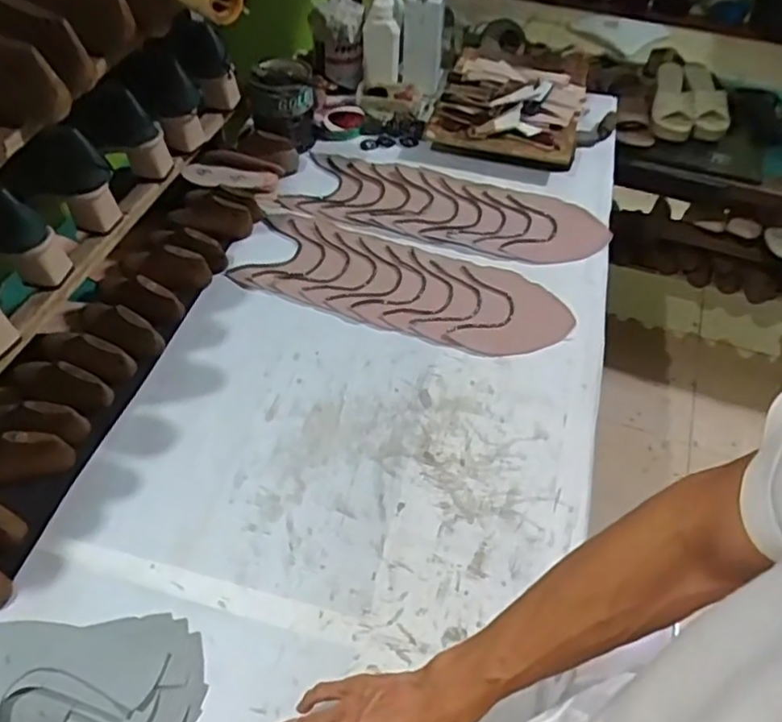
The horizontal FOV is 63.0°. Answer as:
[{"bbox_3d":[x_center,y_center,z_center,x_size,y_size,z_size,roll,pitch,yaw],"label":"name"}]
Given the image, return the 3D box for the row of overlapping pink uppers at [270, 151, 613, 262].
[{"bbox_3d":[0.088,-0.252,1.049,0.500,0.009,0.179,15,54,10],"label":"row of overlapping pink uppers"}]

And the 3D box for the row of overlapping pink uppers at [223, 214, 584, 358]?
[{"bbox_3d":[0.017,-0.112,0.939,0.475,0.009,0.166,17,54,11],"label":"row of overlapping pink uppers"}]

